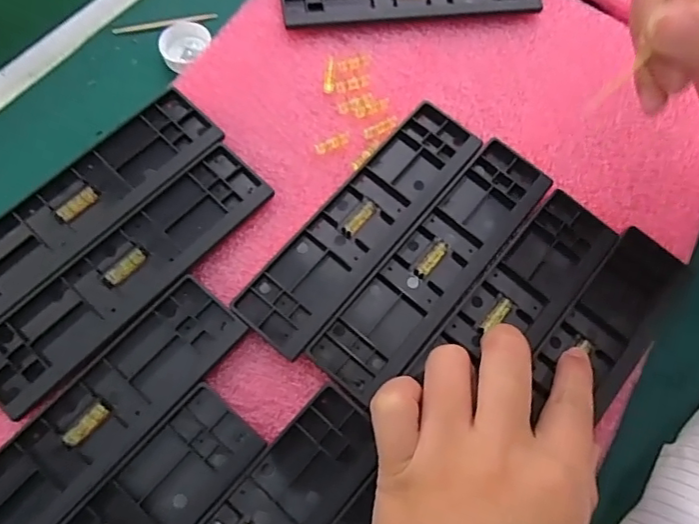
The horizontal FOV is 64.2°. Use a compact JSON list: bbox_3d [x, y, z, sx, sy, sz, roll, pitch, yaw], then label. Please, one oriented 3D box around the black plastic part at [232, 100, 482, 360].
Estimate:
[{"bbox_3d":[0.006,-0.023,0.292,0.042,0.005,0.158,39,73,10],"label":"black plastic part"}]

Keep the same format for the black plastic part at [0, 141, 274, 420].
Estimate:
[{"bbox_3d":[-0.110,0.003,0.274,0.042,0.008,0.158,43,73,11],"label":"black plastic part"}]

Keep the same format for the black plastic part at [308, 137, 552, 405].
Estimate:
[{"bbox_3d":[0.044,-0.002,0.287,0.042,0.009,0.157,40,73,10],"label":"black plastic part"}]

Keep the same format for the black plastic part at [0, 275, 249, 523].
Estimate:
[{"bbox_3d":[-0.116,0.074,0.249,0.043,0.007,0.158,41,73,10],"label":"black plastic part"}]

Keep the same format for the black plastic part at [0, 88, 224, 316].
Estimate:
[{"bbox_3d":[-0.137,-0.027,0.285,0.042,0.015,0.157,43,73,11],"label":"black plastic part"}]

